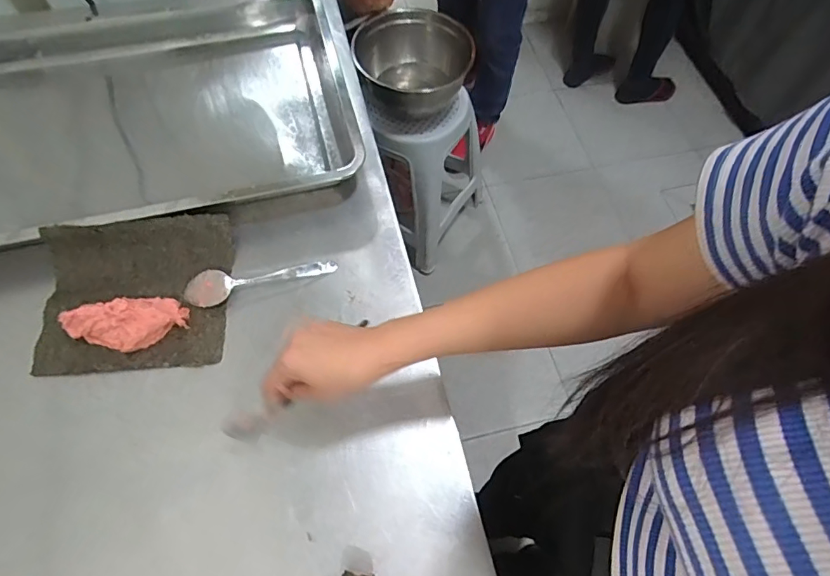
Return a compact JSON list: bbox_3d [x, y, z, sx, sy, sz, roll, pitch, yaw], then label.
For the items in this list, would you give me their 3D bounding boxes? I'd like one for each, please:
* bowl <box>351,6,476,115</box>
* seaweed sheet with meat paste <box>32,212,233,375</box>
[{"bbox_3d":[-0.005,-0.519,1.167,0.262,0.167,0.262,1,62,-2],"label":"bowl"},{"bbox_3d":[-0.318,0.001,0.552,0.196,0.060,0.173,-3,60,-3],"label":"seaweed sheet with meat paste"}]

